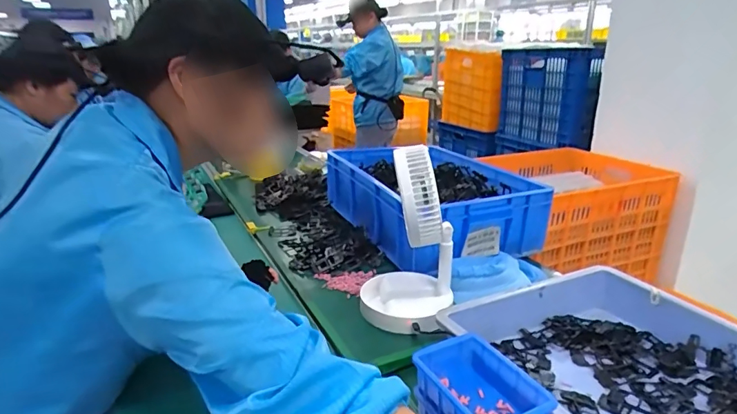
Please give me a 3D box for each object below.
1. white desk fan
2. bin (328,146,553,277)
[{"bbox_3d":[0.068,0.041,0.782,0.154,0.271,0.164,3,19,5],"label":"white desk fan"},{"bbox_3d":[0.135,-0.023,1.131,0.327,0.140,0.497,-7,21,-23],"label":"bin"}]

